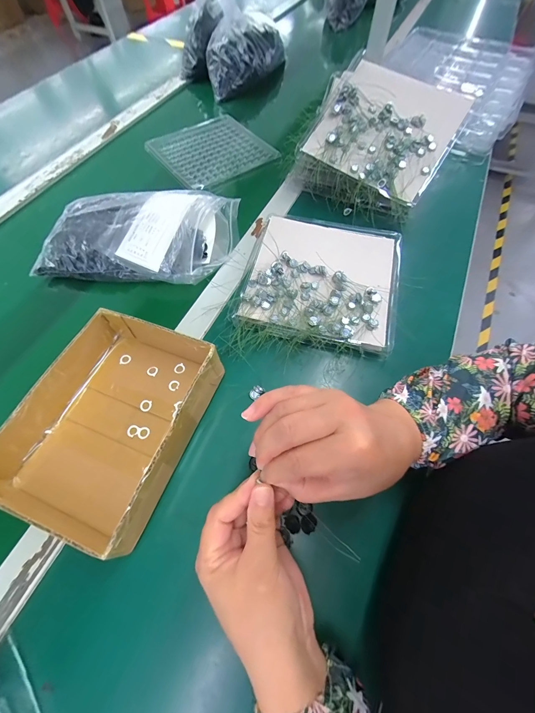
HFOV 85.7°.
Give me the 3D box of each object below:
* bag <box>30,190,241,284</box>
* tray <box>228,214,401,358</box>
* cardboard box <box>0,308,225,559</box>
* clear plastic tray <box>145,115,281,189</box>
[{"bbox_3d":[-0.191,-0.191,0.441,0.273,0.061,0.151,2,62,3],"label":"bag"},{"bbox_3d":[0.076,-0.112,0.406,0.200,0.033,0.204,12,63,8],"label":"tray"},{"bbox_3d":[-0.162,0.064,0.305,0.158,0.063,0.208,19,64,11],"label":"cardboard box"},{"bbox_3d":[-0.128,-0.440,0.610,0.211,0.022,0.250,-36,66,-16],"label":"clear plastic tray"}]

